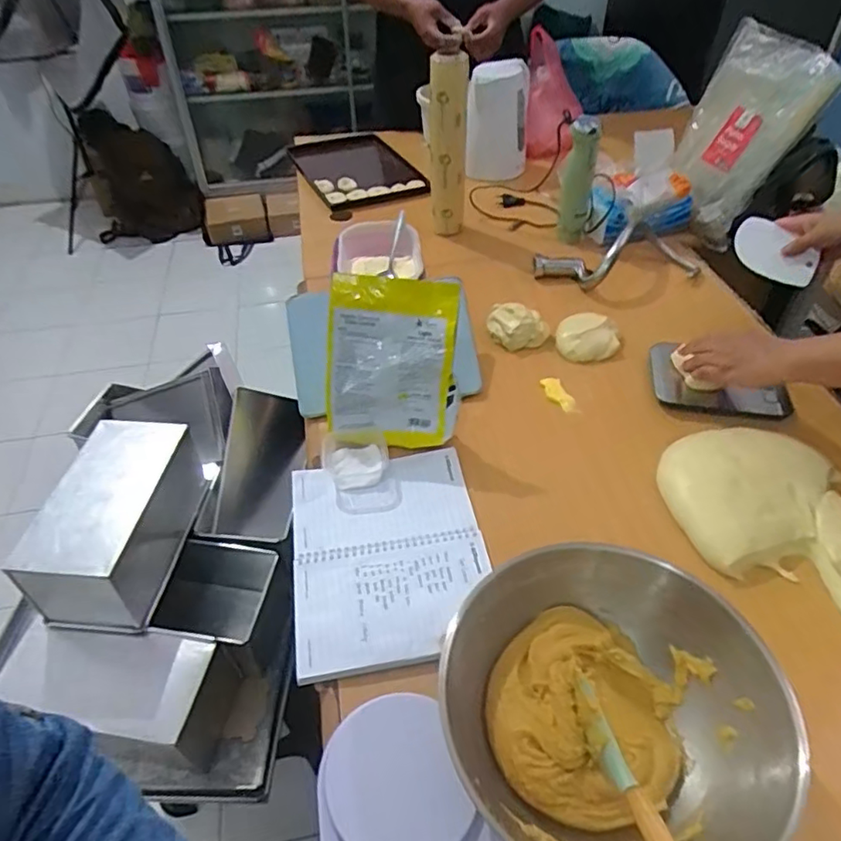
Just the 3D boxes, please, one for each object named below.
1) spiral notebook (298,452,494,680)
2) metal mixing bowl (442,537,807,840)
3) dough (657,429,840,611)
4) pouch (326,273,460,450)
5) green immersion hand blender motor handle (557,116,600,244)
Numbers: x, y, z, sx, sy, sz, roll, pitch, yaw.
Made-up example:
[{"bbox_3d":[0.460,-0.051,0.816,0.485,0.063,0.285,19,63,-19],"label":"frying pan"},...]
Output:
[{"bbox_3d":[-0.036,0.144,0.667,0.207,0.021,0.264,-7,45,-7],"label":"spiral notebook"},{"bbox_3d":[0.152,0.232,0.497,0.252,0.100,0.254,0,45,0],"label":"metal mixing bowl"},{"bbox_3d":[0.417,0.102,0.677,0.277,0.042,0.217,33,53,28],"label":"dough"},{"bbox_3d":[-0.037,-0.068,0.744,0.150,0.208,0.036,6,24,4],"label":"pouch"},{"bbox_3d":[0.289,-0.431,1.108,0.060,0.223,0.058,11,46,13],"label":"green immersion hand blender motor handle"}]

